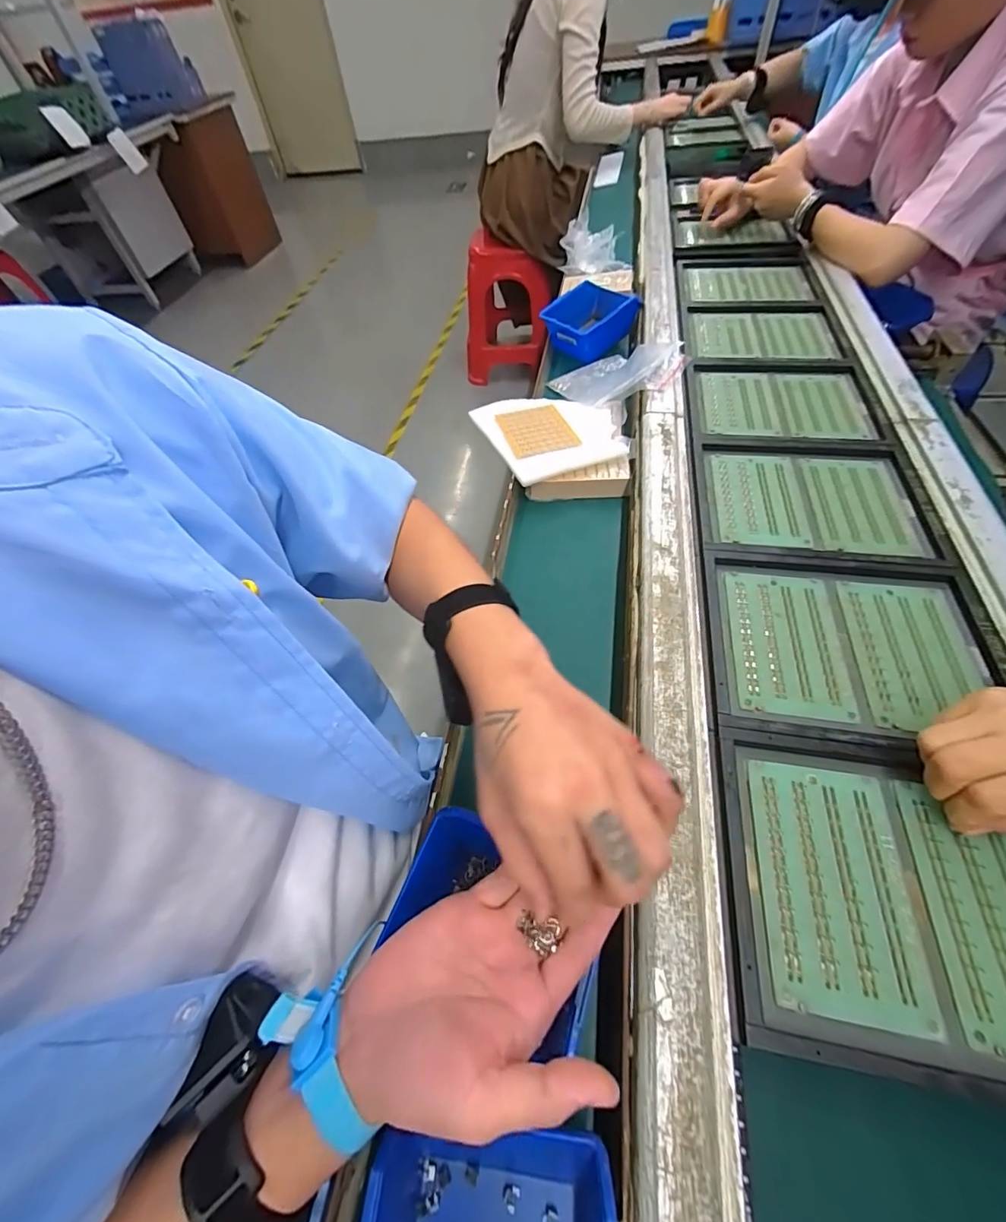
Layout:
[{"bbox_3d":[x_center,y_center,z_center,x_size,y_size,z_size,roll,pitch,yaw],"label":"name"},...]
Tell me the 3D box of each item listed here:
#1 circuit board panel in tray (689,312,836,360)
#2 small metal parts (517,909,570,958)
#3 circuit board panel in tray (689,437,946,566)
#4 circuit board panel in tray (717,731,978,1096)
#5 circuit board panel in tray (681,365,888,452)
[{"bbox_3d":[0.378,-0.396,0.690,0.189,0.020,0.148,3,55,7],"label":"circuit board panel in tray"},{"bbox_3d":[0.022,0.181,0.264,0.025,0.004,0.017,7,56,10],"label":"small metal parts"},{"bbox_3d":[0.315,-0.119,0.493,0.205,0.009,0.171,5,56,9],"label":"circuit board panel in tray"},{"bbox_3d":[0.199,0.168,0.294,0.111,0.009,0.174,6,56,9],"label":"circuit board panel in tray"},{"bbox_3d":[0.345,-0.259,0.591,0.211,0.013,0.181,5,56,9],"label":"circuit board panel in tray"}]

